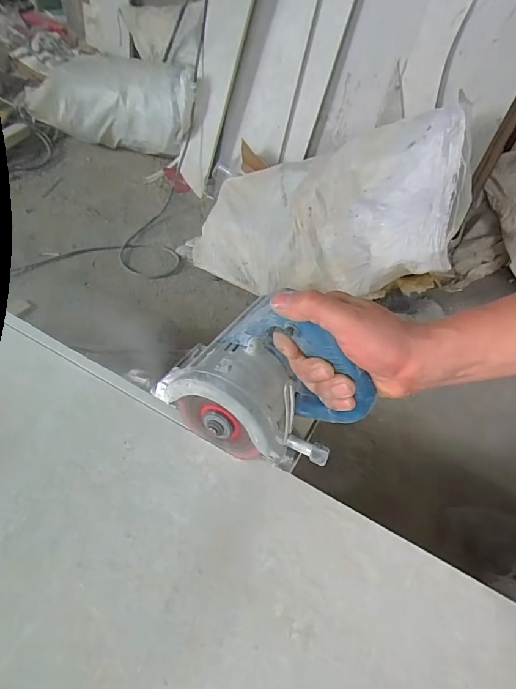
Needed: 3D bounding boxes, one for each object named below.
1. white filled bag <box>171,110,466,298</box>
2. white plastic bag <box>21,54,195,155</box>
[{"bbox_3d":[0.138,-0.271,0.959,0.655,0.293,0.285,-1,39,36],"label":"white filled bag"},{"bbox_3d":[-0.428,-0.745,1.263,0.575,0.227,0.280,17,48,9],"label":"white plastic bag"}]

